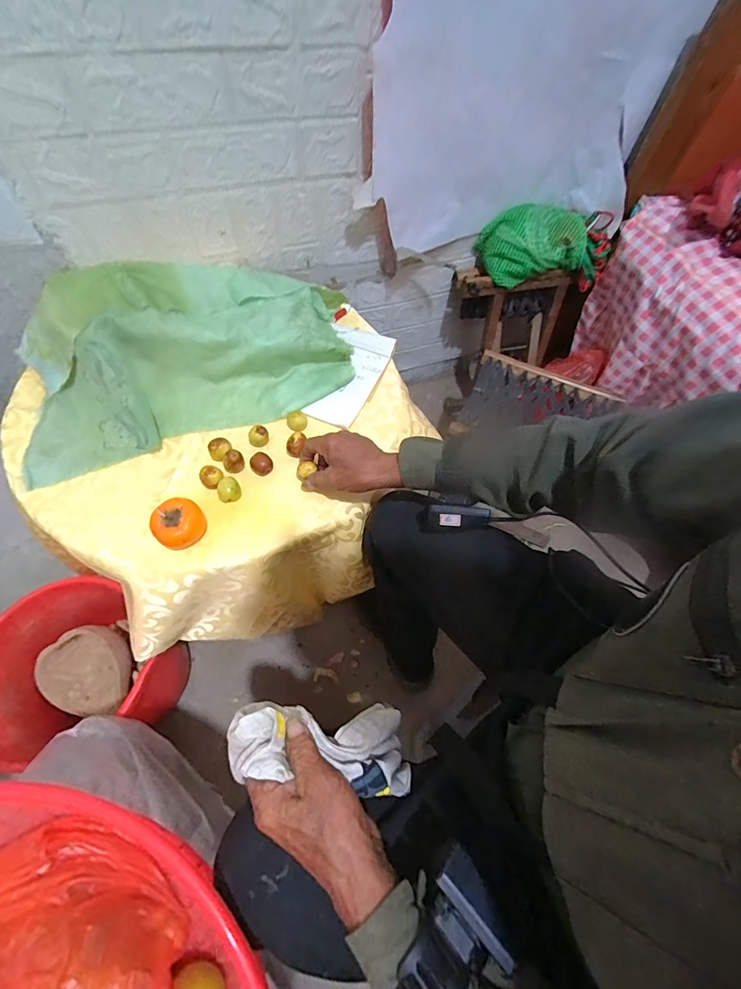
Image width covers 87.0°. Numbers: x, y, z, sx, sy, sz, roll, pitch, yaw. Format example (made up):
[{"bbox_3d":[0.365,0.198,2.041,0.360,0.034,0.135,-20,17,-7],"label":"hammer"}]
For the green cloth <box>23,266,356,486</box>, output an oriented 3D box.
[{"bbox_3d":[-0.271,-0.220,0.587,0.487,0.107,0.275,-17,64,-12],"label":"green cloth"}]

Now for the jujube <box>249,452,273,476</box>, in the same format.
[{"bbox_3d":[-0.152,-0.040,0.547,0.029,0.024,0.028,1,62,-2],"label":"jujube"}]

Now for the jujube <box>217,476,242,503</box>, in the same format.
[{"bbox_3d":[-0.188,-0.002,0.523,0.029,0.034,0.029,1,62,-2],"label":"jujube"}]

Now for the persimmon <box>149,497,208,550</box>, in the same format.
[{"bbox_3d":[-0.234,0.039,0.482,0.054,0.048,0.061,37,66,16],"label":"persimmon"}]

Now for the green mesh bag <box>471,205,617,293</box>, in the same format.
[{"bbox_3d":[0.369,-0.529,0.827,0.258,0.099,0.106,-1,62,-3],"label":"green mesh bag"}]

